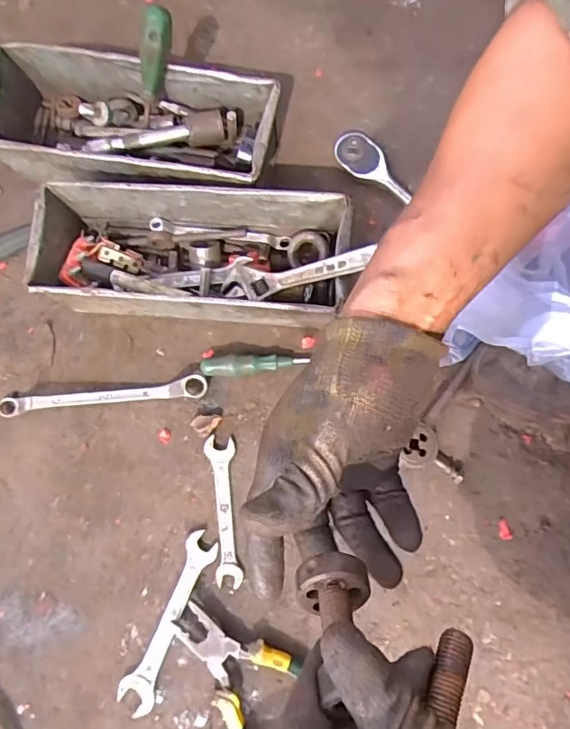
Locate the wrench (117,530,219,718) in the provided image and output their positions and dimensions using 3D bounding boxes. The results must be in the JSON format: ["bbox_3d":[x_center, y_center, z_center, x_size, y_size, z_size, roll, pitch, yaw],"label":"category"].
[{"bbox_3d":[-0.116,0.255,0.527,0.036,0.014,0.172,22,78,5],"label":"wrench"}]

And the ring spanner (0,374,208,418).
[{"bbox_3d":[-0.199,0.034,0.573,0.227,0.023,0.022,-5,77,-1],"label":"ring spanner"}]

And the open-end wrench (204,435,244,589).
[{"bbox_3d":[-0.064,0.152,0.550,0.030,0.007,0.149,-5,77,-1],"label":"open-end wrench"}]

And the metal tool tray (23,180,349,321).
[{"bbox_3d":[-0.096,-0.107,0.560,0.306,0.117,0.117,5,77,1],"label":"metal tool tray"}]

